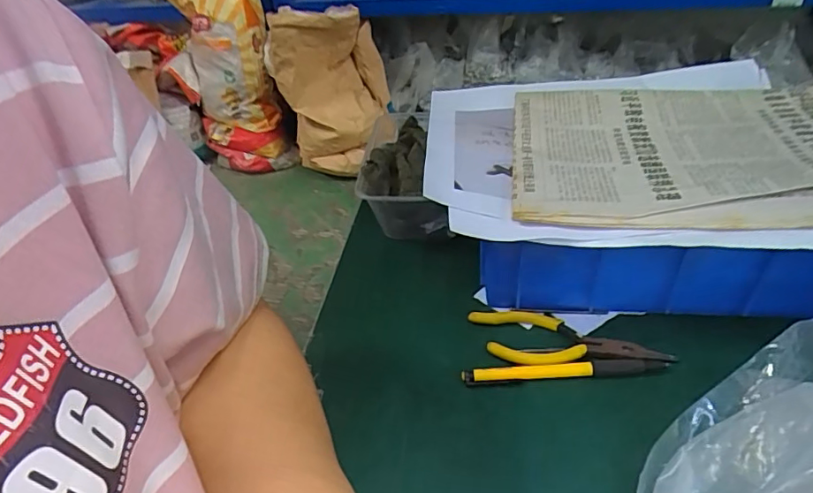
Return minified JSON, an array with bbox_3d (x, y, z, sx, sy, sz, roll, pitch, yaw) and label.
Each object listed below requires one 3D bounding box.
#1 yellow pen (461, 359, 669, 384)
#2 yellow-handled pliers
[{"bbox_3d":[0.109,0.086,0.363,0.139,0.007,0.011,-4,39,2],"label":"yellow pen"},{"bbox_3d":[0.114,0.073,0.377,0.141,0.008,0.046,10,42,18],"label":"yellow-handled pliers"}]

